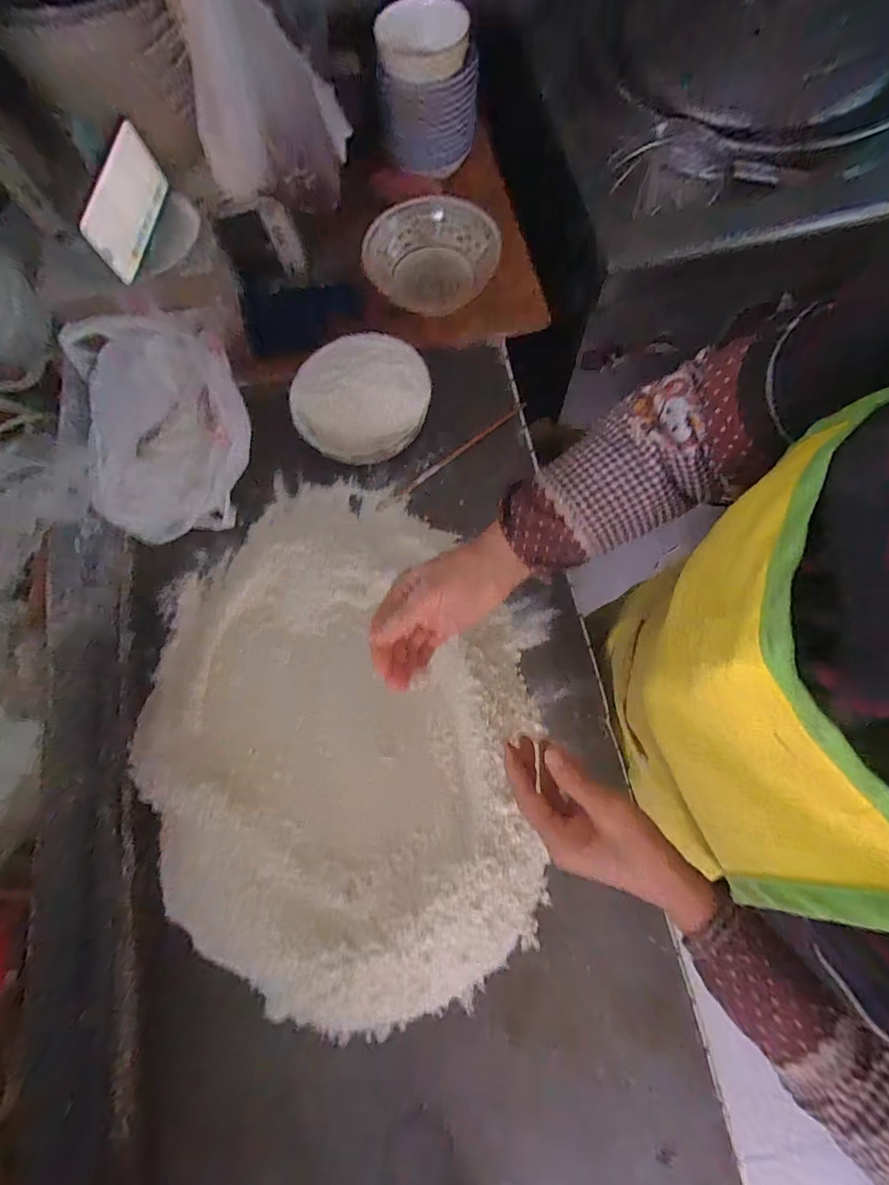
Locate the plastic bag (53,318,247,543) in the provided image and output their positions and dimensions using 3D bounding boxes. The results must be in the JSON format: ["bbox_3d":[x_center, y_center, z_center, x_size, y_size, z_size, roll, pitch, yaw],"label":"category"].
[{"bbox_3d":[-0.360,-0.213,0.612,0.197,0.124,0.256,-21,74,-3],"label":"plastic bag"}]

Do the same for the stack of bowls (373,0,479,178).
[{"bbox_3d":[-0.023,-0.742,0.682,0.138,0.155,0.149,-4,74,2],"label":"stack of bowls"}]

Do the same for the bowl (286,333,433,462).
[{"bbox_3d":[-0.111,-0.262,0.646,0.178,0.092,0.183,23,76,9],"label":"bowl"}]

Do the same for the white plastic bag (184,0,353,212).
[{"bbox_3d":[-0.200,-0.558,0.490,0.109,0.266,0.163,11,75,6],"label":"white plastic bag"}]

